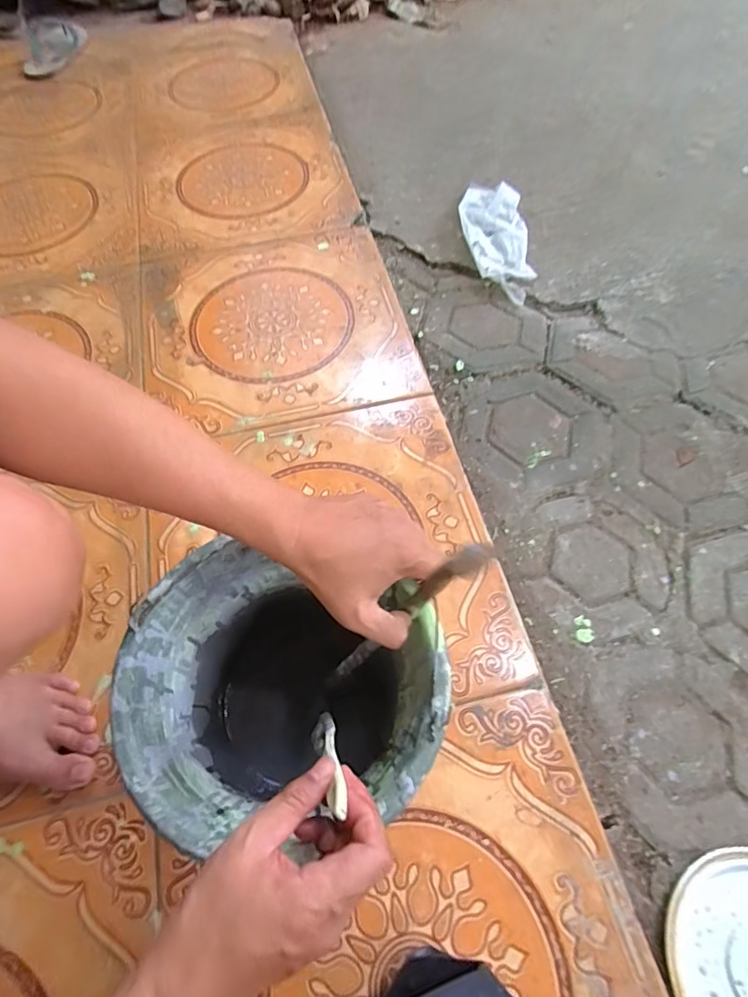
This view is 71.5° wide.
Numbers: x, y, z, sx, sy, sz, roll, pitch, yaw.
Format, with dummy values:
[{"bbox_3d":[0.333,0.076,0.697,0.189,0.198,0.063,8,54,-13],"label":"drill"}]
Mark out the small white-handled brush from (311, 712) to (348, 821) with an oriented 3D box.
[{"bbox_3d":[-0.032,0.178,0.360,0.019,0.137,0.015,-23,90,-11],"label":"small white-handled brush"}]

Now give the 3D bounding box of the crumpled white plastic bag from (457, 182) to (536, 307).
[{"bbox_3d":[0.210,-0.452,0.896,0.111,0.030,0.273,0,62,0],"label":"crumpled white plastic bag"}]

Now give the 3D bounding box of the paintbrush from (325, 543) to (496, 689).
[{"bbox_3d":[0.015,0.101,0.409,0.030,0.269,0.020,-5,59,-31],"label":"paintbrush"}]

